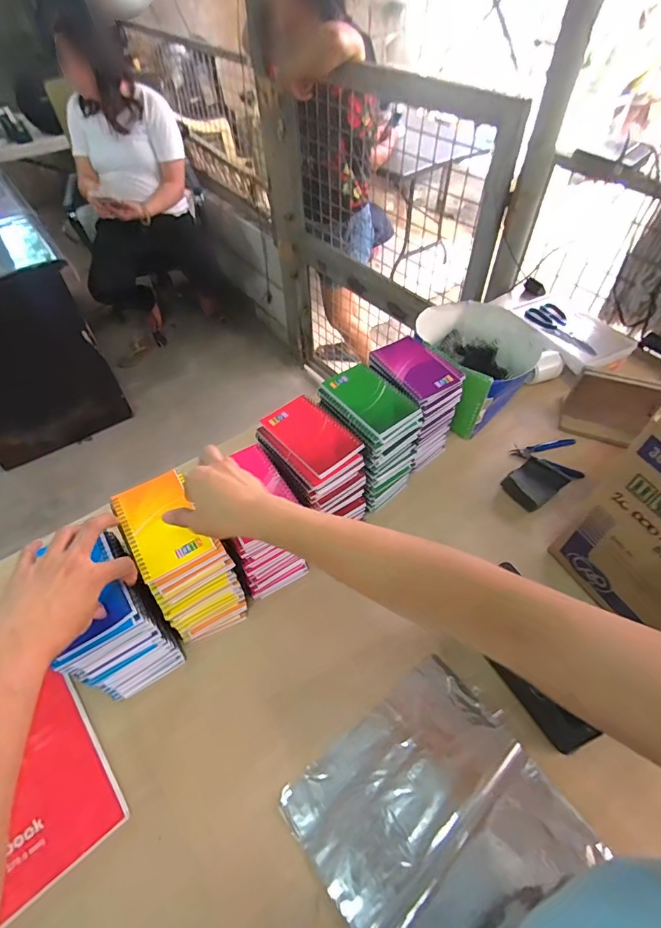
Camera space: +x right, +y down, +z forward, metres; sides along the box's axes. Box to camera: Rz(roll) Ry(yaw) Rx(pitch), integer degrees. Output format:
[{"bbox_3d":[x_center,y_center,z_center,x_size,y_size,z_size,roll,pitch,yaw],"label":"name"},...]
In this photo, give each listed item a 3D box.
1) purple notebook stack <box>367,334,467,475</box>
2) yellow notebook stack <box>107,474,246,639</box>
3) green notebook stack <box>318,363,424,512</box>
[{"bbox_3d":[0.139,-0.105,0.765,0.118,0.190,0.146,-33,59,-23],"label":"purple notebook stack"},{"bbox_3d":[-0.196,0.131,0.601,0.098,0.189,0.149,-26,56,-18],"label":"yellow notebook stack"},{"bbox_3d":[0.067,-0.044,0.714,0.118,0.190,0.144,-28,56,-19],"label":"green notebook stack"}]

